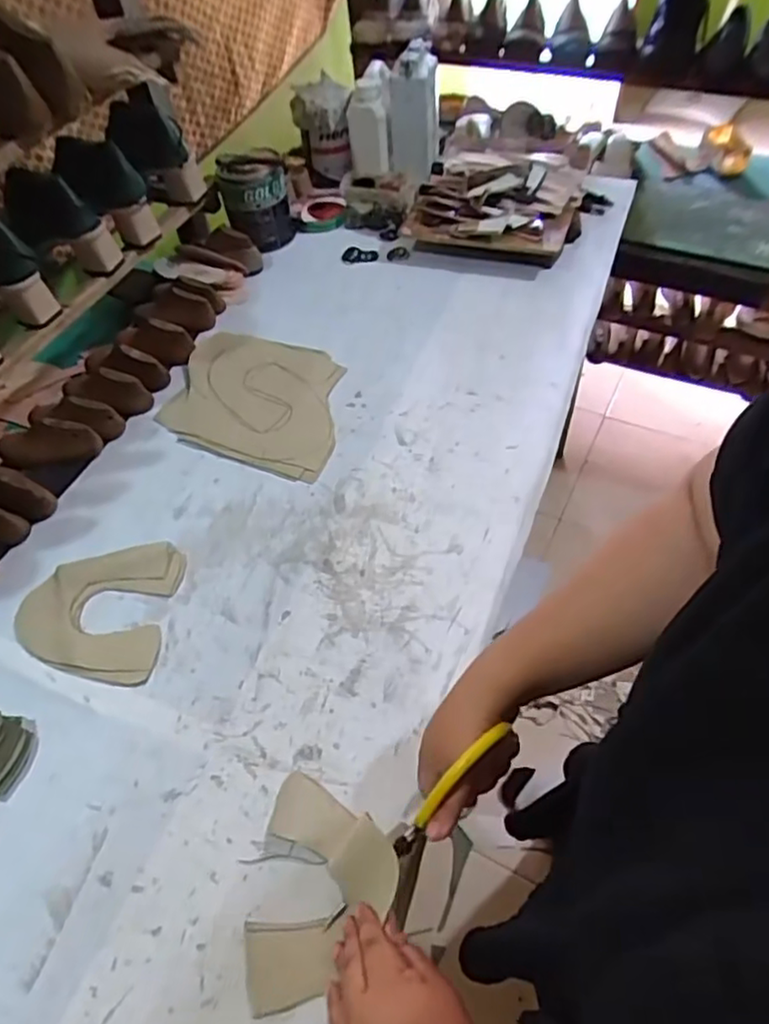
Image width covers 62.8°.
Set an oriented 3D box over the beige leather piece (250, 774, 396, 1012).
[{"bbox_3d":[-0.054,0.302,0.502,0.120,0.049,0.162,9,55,12],"label":"beige leather piece"}]

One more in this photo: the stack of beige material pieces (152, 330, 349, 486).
[{"bbox_3d":[-0.172,-0.160,0.871,0.251,0.011,0.229,12,56,14],"label":"stack of beige material pieces"}]

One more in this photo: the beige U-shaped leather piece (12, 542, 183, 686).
[{"bbox_3d":[-0.316,0.103,0.696,0.161,0.012,0.163,1,54,6],"label":"beige U-shaped leather piece"}]

